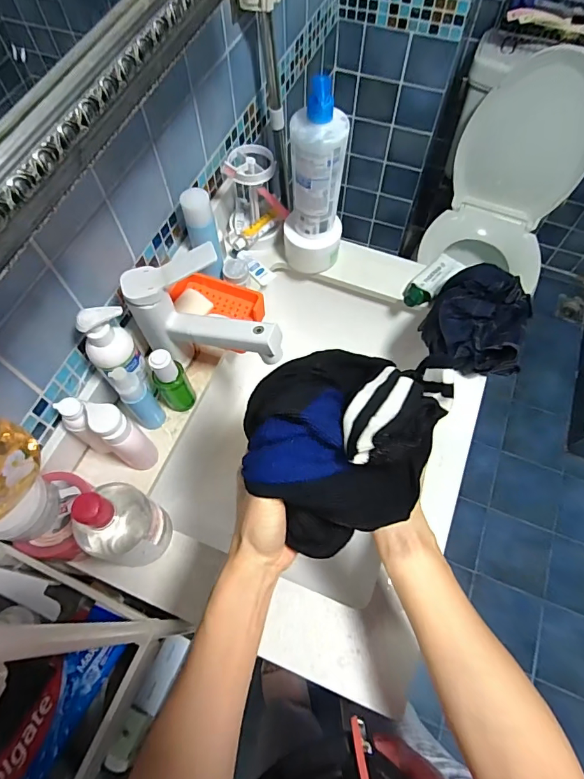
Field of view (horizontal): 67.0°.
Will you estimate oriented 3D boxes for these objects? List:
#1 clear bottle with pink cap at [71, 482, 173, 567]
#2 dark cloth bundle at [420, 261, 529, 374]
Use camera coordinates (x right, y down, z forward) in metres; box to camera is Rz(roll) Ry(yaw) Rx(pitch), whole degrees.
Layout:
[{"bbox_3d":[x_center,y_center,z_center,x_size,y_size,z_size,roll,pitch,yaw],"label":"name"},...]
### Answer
[{"bbox_3d":[-0.181,0.141,0.454,0.077,0.168,0.067,5,65,2],"label":"clear bottle with pink cap"},{"bbox_3d":[0.260,-0.097,0.610,0.136,0.080,0.161,23,67,10],"label":"dark cloth bundle"}]

